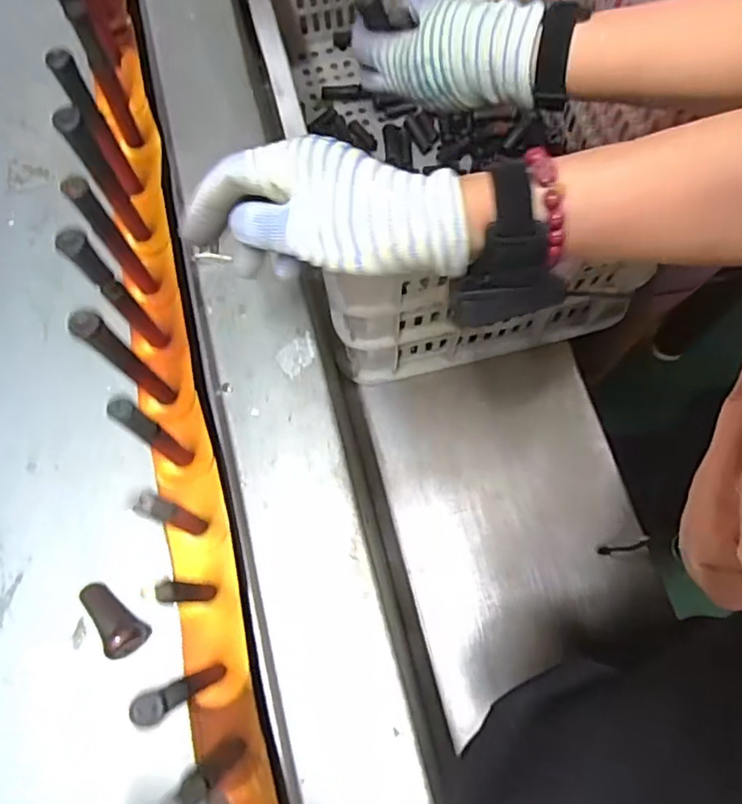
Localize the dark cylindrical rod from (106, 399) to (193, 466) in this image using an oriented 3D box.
[{"bbox_3d":[-0.145,0.023,0.411,0.016,0.139,0.014,34,74,8],"label":"dark cylindrical rod"}]

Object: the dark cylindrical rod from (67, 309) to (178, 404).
[{"bbox_3d":[-0.168,-0.026,0.423,0.020,0.152,0.017,44,76,11],"label":"dark cylindrical rod"}]

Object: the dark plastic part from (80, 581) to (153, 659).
[{"bbox_3d":[-0.195,0.160,0.446,0.059,0.030,0.027,35,77,11],"label":"dark plastic part"}]

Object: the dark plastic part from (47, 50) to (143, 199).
[{"bbox_3d":[-0.212,-0.210,0.484,0.017,0.146,0.019,-29,75,-11],"label":"dark plastic part"}]

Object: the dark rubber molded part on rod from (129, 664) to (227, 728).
[{"bbox_3d":[-0.107,0.170,0.360,0.017,0.145,0.015,-25,74,-6],"label":"dark rubber molded part on rod"}]

